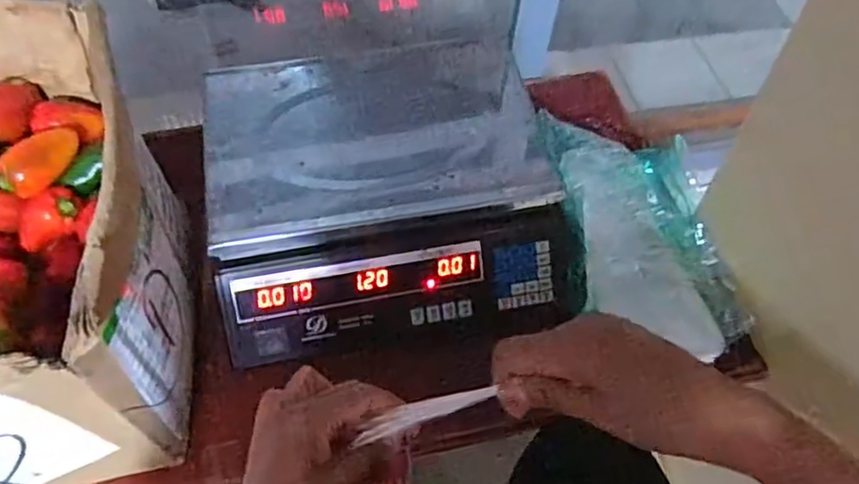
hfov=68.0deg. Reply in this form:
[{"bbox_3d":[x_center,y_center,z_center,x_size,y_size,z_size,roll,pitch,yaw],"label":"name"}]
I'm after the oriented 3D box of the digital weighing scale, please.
[{"bbox_3d":[-0.048,-0.064,0.662,0.337,0.093,0.309,-8,59,-8],"label":"digital weighing scale"}]

